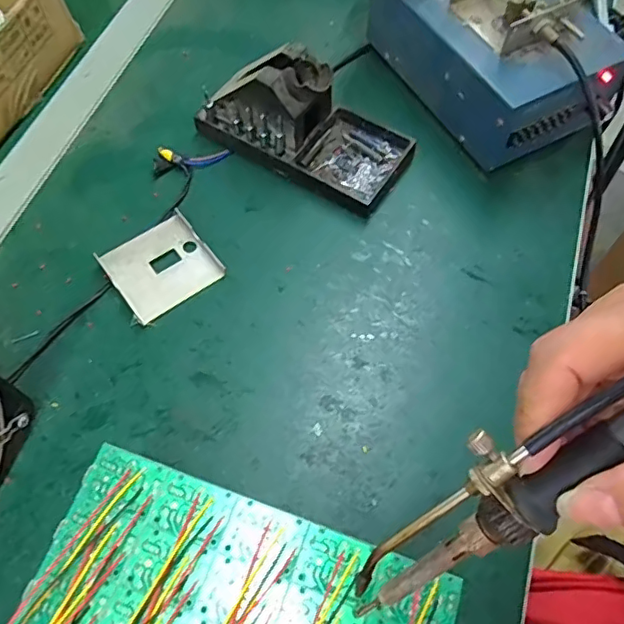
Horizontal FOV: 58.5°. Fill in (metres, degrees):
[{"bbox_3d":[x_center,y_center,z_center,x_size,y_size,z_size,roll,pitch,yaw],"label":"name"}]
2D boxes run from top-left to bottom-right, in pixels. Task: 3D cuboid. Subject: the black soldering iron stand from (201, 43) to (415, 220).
[{"bbox_3d":[-0.005,-0.151,0.421,0.159,0.070,0.082,31,66,16],"label":"black soldering iron stand"}]

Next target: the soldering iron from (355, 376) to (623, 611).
[{"bbox_3d":[0.087,0.039,0.174,0.207,0.020,0.029,-43,64,21],"label":"soldering iron"}]

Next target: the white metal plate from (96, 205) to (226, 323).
[{"bbox_3d":[-0.107,-0.034,0.397,0.069,0.010,0.066,-37,68,-15],"label":"white metal plate"}]

